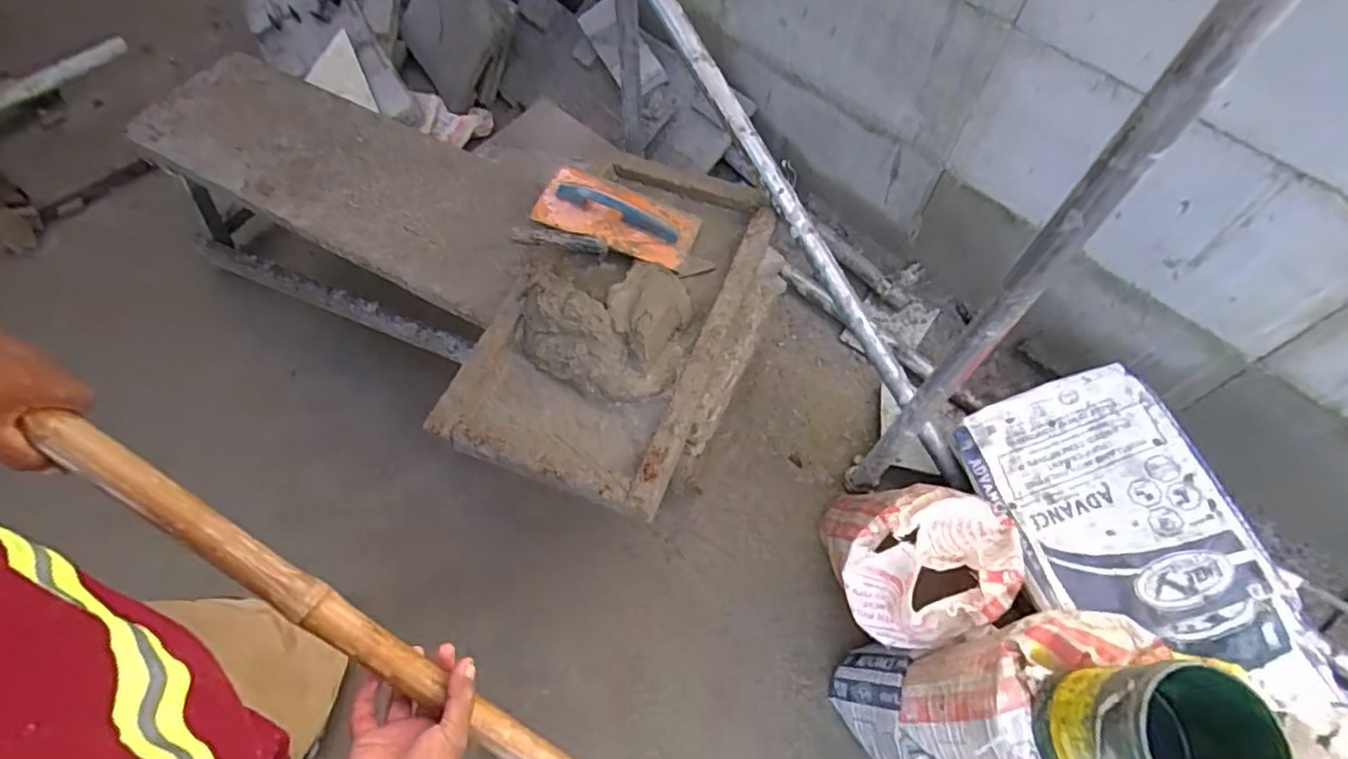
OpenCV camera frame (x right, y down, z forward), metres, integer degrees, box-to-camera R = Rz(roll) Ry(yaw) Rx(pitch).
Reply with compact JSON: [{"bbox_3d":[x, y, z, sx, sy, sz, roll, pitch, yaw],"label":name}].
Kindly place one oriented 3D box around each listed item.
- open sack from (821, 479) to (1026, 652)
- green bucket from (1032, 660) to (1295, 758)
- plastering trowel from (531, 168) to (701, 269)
[{"bbox_3d":[0.440,0.331,1.200,0.311,0.358,0.312,26,64,13],"label":"open sack"},{"bbox_3d":[0.564,0.429,0.758,0.175,0.190,0.172,0,62,-1],"label":"green bucket"},{"bbox_3d":[-0.110,-0.326,1.264,0.309,0.055,0.171,15,62,7],"label":"plastering trowel"}]

